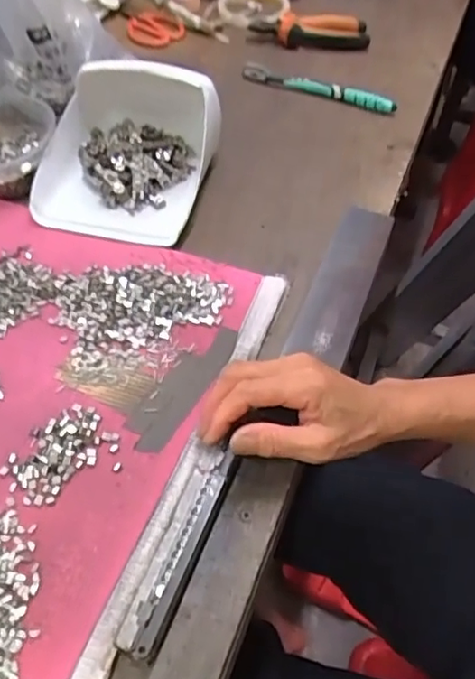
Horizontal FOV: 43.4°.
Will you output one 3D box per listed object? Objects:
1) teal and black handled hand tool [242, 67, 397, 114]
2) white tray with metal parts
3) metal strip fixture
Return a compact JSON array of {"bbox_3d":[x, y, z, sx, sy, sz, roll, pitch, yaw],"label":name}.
[{"bbox_3d":[0.095,-0.299,0.712,0.187,0.024,0.013,16,55,12],"label":"teal and black handled hand tool"},{"bbox_3d":[-0.106,-0.186,0.564,0.157,0.082,0.169,8,53,6],"label":"white tray with metal parts"},{"bbox_3d":[-0.037,0.128,0.374,0.027,0.021,0.131,18,57,13],"label":"metal strip fixture"}]

